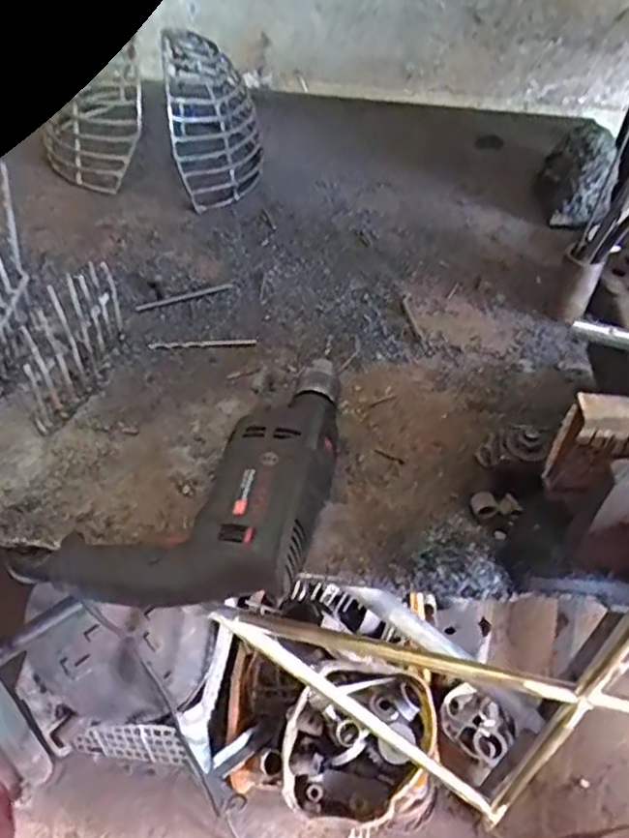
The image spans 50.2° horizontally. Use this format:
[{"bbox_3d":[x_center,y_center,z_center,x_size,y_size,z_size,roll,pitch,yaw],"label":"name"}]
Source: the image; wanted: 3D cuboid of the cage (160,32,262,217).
[{"bbox_3d":[-0.125,-0.380,0.866,0.116,0.160,0.143,-4,48,-7],"label":"cage"}]

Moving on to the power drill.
[{"bbox_3d":[-0.092,0.039,0.551,0.214,0.073,0.266,11,48,7],"label":"power drill"}]

